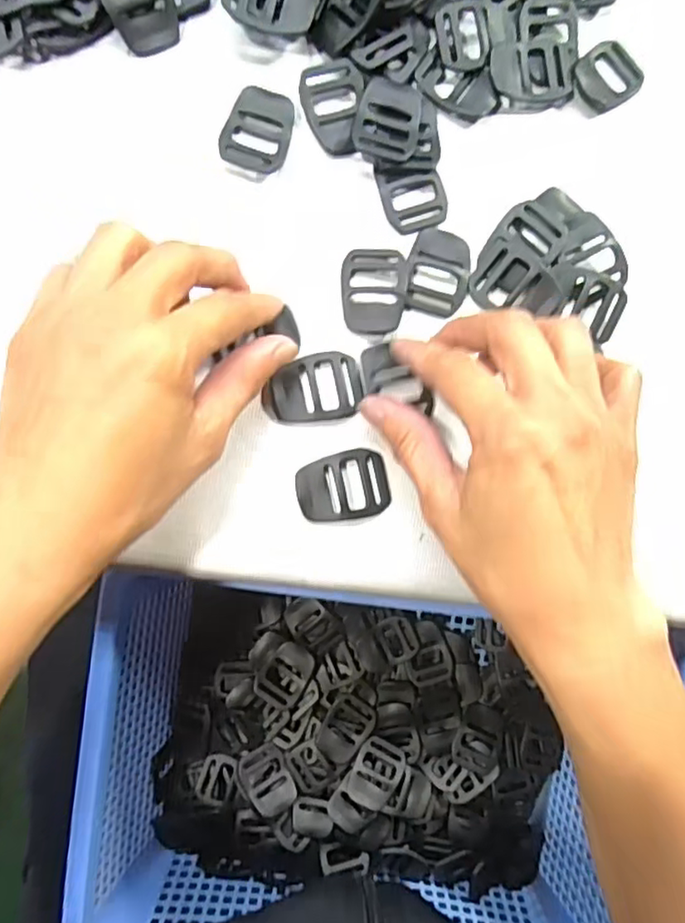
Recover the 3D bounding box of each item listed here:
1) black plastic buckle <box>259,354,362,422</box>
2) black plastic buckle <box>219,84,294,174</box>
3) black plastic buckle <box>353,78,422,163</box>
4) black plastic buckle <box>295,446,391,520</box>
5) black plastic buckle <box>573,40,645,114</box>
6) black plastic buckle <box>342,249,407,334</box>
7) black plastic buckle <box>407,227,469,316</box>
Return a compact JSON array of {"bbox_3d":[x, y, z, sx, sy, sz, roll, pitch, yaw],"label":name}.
[{"bbox_3d":[-0.013,-0.031,0.259,0.042,0.006,0.028,-8,86,-7],"label":"black plastic buckle"},{"bbox_3d":[-0.037,-0.147,0.268,0.028,0.004,0.036,18,83,-4],"label":"black plastic buckle"},{"bbox_3d":[0.021,-0.153,0.270,0.028,0.006,0.040,12,84,-5],"label":"black plastic buckle"},{"bbox_3d":[0.001,0.010,0.257,0.039,0.005,0.028,-11,86,-7],"label":"black plastic buckle"},{"bbox_3d":[0.126,-0.182,0.286,0.035,0.006,0.029,-45,91,-8],"label":"black plastic buckle"},{"bbox_3d":[0.014,-0.076,0.264,0.027,0.009,0.038,3,85,-6],"label":"black plastic buckle"},{"bbox_3d":[0.042,-0.085,0.269,0.027,0.008,0.038,11,84,-5],"label":"black plastic buckle"}]

